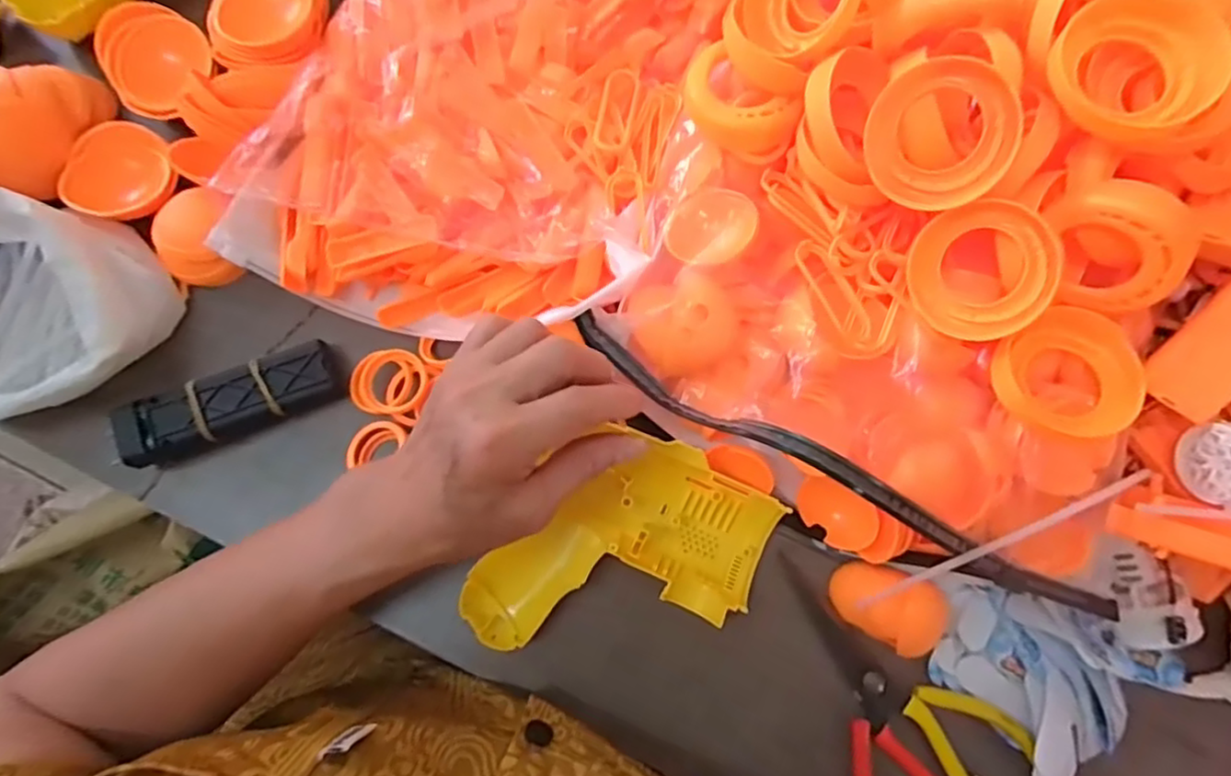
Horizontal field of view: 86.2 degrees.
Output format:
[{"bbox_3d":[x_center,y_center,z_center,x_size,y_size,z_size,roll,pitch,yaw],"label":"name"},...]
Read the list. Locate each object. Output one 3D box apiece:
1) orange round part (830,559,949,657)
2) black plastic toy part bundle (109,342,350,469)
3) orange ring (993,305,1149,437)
[{"bbox_3d":[0.135,0.107,0.319,0.051,0.029,0.034,31,80,7],"label":"orange round part"},{"bbox_3d":[-0.201,0.008,0.347,0.107,0.030,0.029,-24,79,-5],"label":"black plastic toy part bundle"},{"bbox_3d":[0.195,-0.005,0.285,0.055,0.017,0.053,0,78,0],"label":"orange ring"}]

